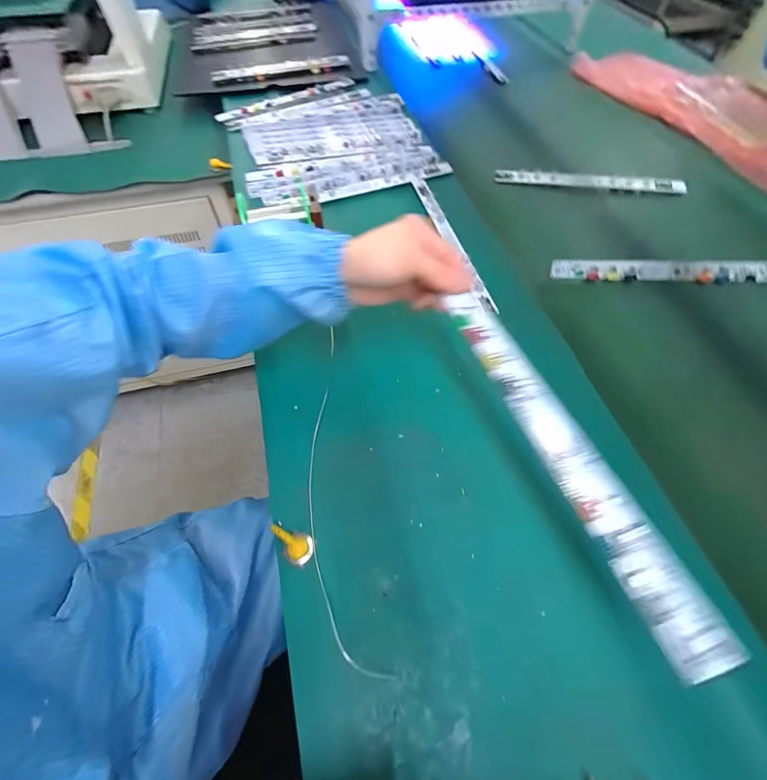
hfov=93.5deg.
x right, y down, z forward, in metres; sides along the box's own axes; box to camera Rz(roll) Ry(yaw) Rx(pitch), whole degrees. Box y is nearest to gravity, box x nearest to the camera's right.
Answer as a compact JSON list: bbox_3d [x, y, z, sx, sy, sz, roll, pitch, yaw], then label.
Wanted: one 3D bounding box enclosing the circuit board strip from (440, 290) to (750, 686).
[{"bbox_3d":[0.121,0.038,0.246,0.034,0.009,0.272,-23,68,-12],"label":"circuit board strip"}]

